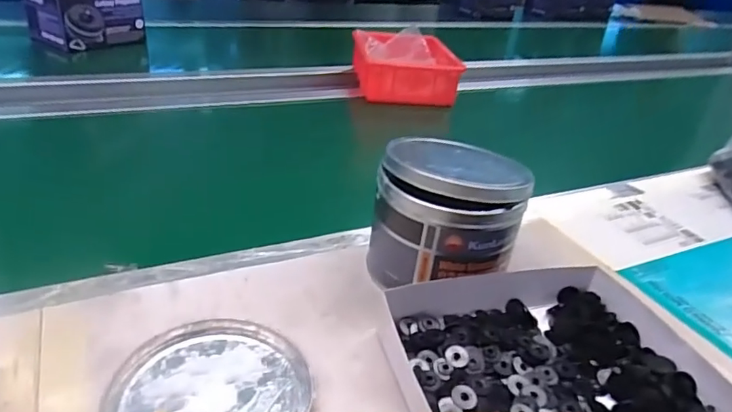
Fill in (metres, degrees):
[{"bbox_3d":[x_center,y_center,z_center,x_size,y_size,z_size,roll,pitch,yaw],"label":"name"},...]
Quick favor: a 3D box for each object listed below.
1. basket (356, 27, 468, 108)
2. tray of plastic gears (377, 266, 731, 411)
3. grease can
[{"bbox_3d":[0.073,-0.266,0.984,0.183,0.068,0.231,1,32,-11],"label":"basket"},{"bbox_3d":[0.134,0.123,0.358,0.201,0.034,0.221,-3,33,-18],"label":"tray of plastic gears"},{"bbox_3d":[0.071,0.009,0.456,0.122,0.114,0.118,12,31,6],"label":"grease can"}]

